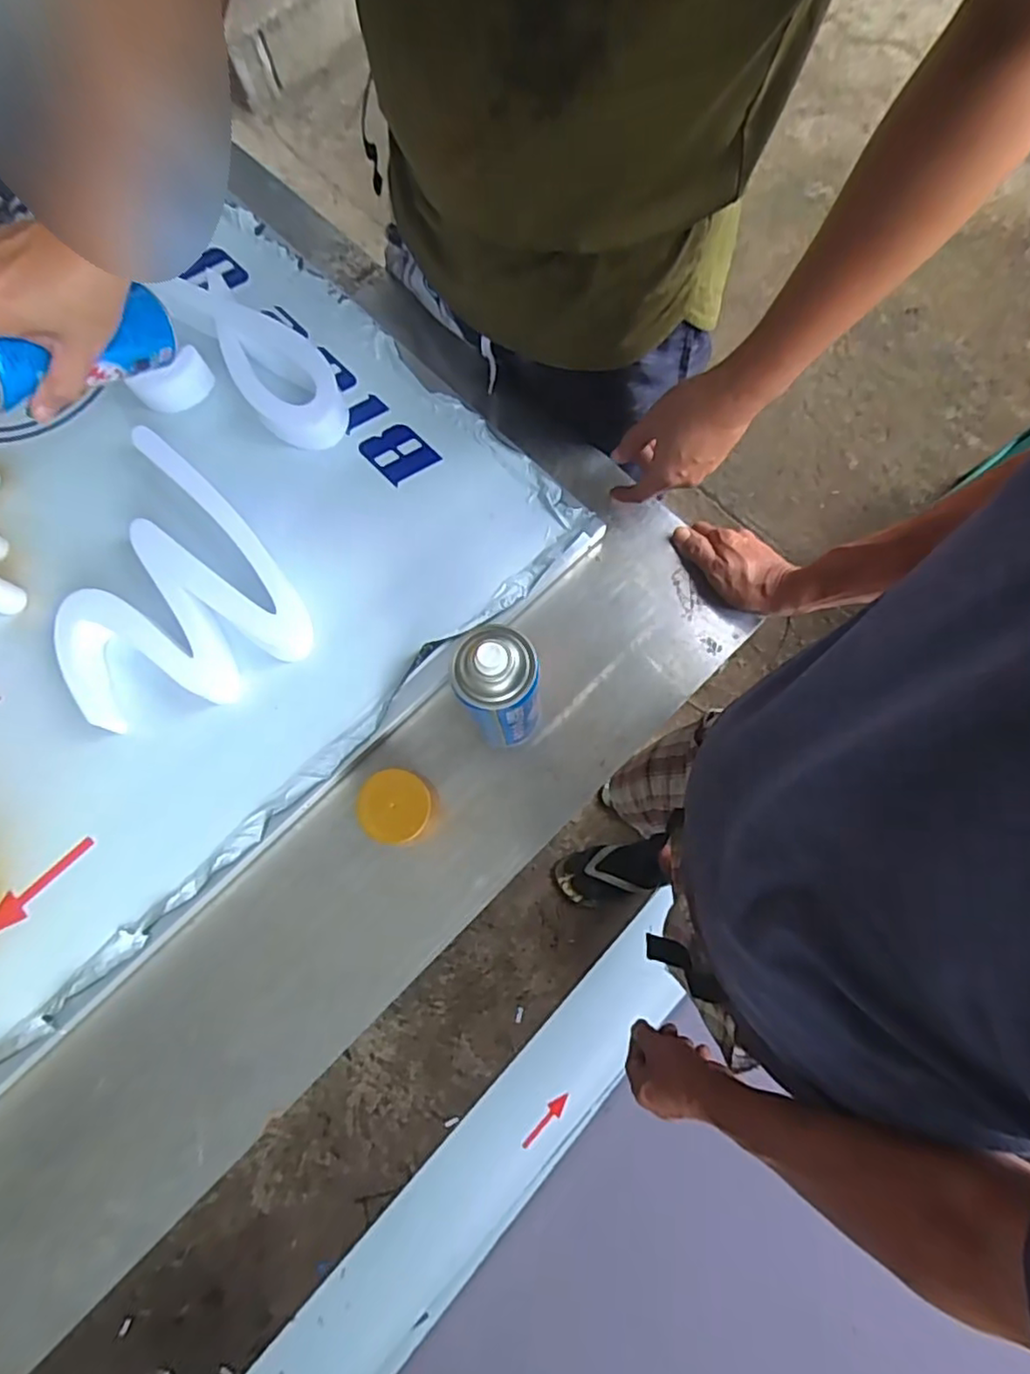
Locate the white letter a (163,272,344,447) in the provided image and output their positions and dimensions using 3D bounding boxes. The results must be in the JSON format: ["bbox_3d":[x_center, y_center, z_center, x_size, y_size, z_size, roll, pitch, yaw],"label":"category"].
[{"bbox_3d":[-0.258,-0.343,0.660,0.087,0.042,0.234,-36,80,-8],"label":"white letter a"}]

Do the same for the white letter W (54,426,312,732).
[{"bbox_3d":[-0.340,-0.098,0.603,0.216,0.031,0.267,-33,81,-7],"label":"white letter W"}]

